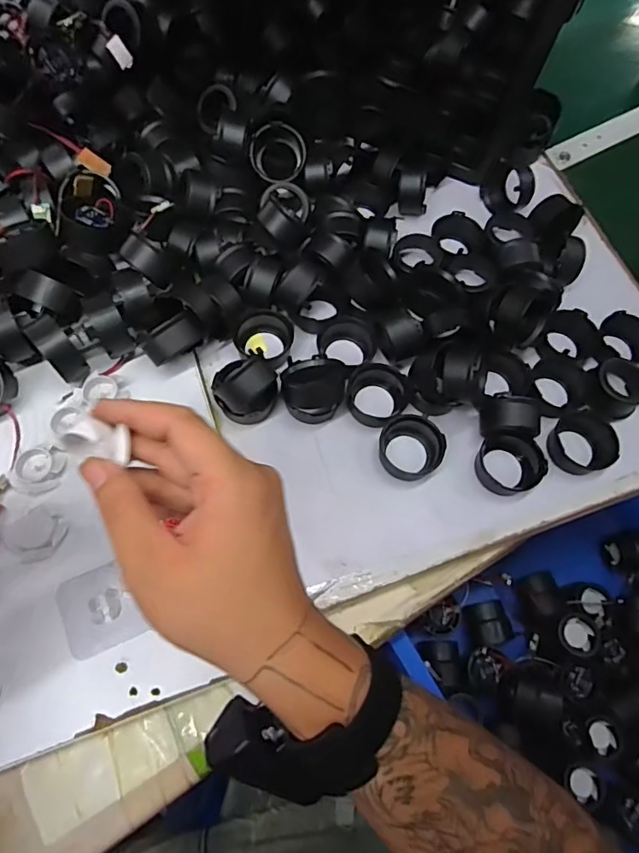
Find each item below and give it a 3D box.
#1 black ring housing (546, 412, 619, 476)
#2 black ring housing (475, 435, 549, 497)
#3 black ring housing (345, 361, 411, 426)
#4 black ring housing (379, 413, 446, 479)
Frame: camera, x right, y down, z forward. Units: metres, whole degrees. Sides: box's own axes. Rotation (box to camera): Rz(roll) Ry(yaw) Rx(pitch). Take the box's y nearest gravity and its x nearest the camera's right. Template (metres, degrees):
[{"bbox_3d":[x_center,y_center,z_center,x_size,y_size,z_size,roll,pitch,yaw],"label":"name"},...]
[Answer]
[{"bbox_3d":[0.230,0.014,0.447,0.053,0.022,0.053,0,68,-1],"label":"black ring housing"},{"bbox_3d":[0.158,0.033,0.437,0.059,0.026,0.050,-24,70,-10],"label":"black ring housing"},{"bbox_3d":[0.050,-0.032,0.453,0.054,0.032,0.047,-24,70,-10],"label":"black ring housing"},{"bbox_3d":[0.078,0.017,0.437,0.053,0.029,0.049,0,68,-1],"label":"black ring housing"}]

